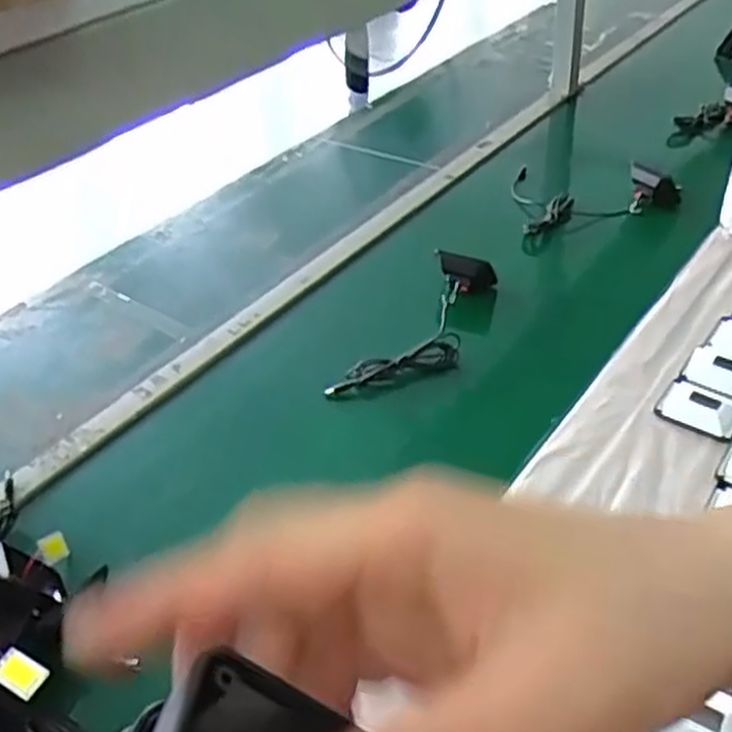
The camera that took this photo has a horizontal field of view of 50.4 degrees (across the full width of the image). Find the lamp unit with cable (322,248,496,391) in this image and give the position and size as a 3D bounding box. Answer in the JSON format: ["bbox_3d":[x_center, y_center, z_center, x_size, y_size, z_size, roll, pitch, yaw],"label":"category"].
[{"bbox_3d":[0.072,-0.036,0.946,0.100,0.083,0.268,19,46,29],"label":"lamp unit with cable"}]

